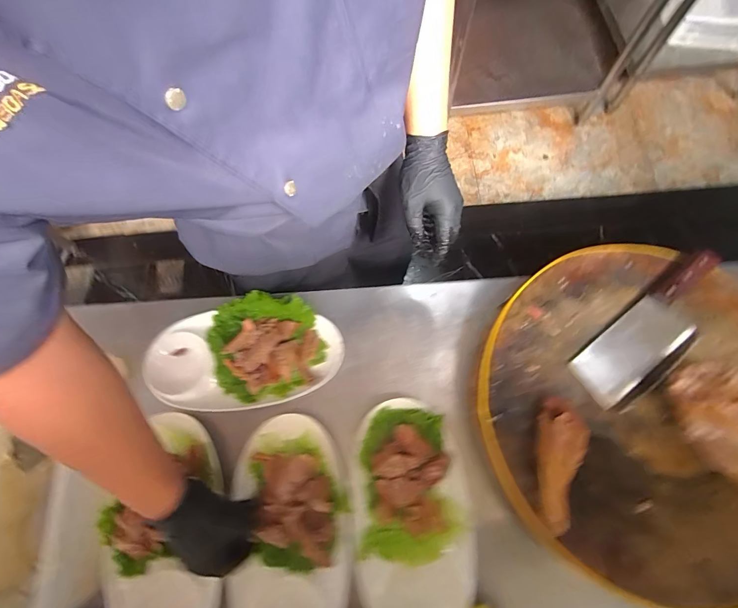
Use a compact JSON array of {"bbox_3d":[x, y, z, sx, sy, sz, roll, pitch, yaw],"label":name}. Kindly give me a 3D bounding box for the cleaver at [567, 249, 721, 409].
[{"bbox_3d":[0.410,0.034,0.520,0.266,0.040,0.079,-40,76,-10],"label":"cleaver"}]

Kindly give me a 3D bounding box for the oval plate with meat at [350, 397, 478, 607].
[{"bbox_3d":[0.059,0.292,0.512,0.162,0.037,0.290,-4,73,0],"label":"oval plate with meat"}]

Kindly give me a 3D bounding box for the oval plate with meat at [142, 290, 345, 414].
[{"bbox_3d":[-0.196,0.076,0.586,0.289,0.055,0.180,-15,73,-3],"label":"oval plate with meat"}]

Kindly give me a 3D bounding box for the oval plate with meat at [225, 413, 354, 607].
[{"bbox_3d":[-0.112,0.313,0.502,0.162,0.036,0.291,-3,73,1],"label":"oval plate with meat"}]

